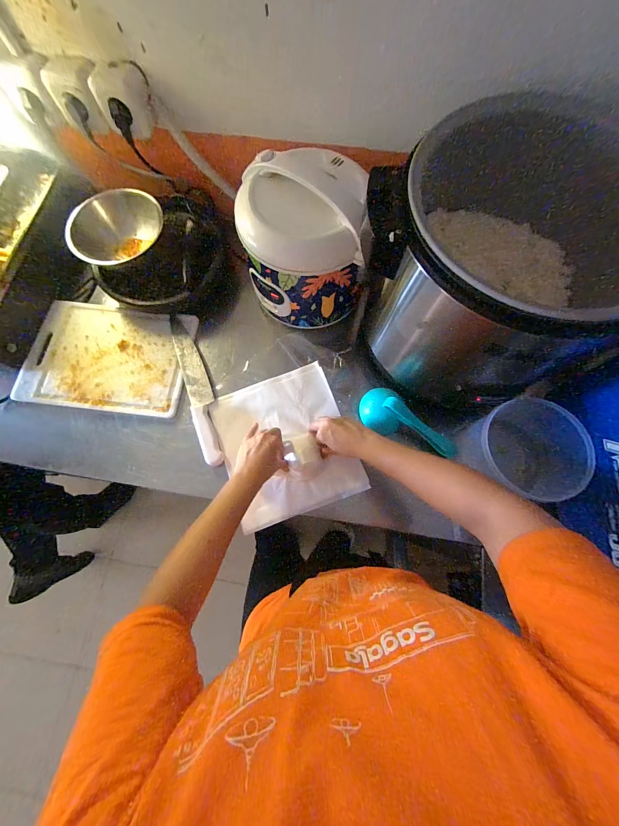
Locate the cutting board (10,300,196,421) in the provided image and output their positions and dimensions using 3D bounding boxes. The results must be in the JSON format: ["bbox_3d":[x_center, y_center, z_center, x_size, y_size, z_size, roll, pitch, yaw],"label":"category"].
[{"bbox_3d":[-0.438,-0.125,0.648,0.338,0.014,0.241,6,74,1],"label":"cutting board"}]

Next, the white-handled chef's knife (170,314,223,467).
[{"bbox_3d":[-0.238,-0.058,0.625,0.049,0.014,0.344,-19,75,-6],"label":"white-handled chef's knife"}]

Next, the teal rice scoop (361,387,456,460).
[{"bbox_3d":[0.197,0.018,0.580,0.202,0.049,0.085,33,76,9],"label":"teal rice scoop"}]

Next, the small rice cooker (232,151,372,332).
[{"bbox_3d":[-0.018,-0.308,0.551,0.198,0.201,0.196,-4,74,-2],"label":"small rice cooker"}]

